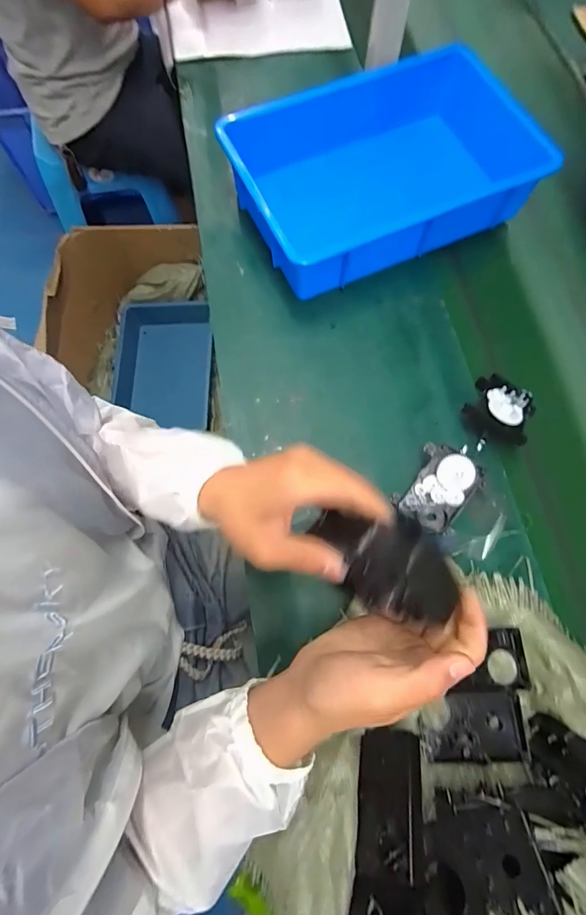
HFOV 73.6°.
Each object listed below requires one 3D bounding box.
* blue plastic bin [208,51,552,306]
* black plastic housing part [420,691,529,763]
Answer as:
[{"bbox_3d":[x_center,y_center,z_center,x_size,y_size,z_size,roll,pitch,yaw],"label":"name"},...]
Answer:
[{"bbox_3d":[0.121,-0.416,0.553,0.396,0.116,0.267,-24,75,-9],"label":"blue plastic bin"},{"bbox_3d":[0.180,0.269,0.389,0.104,0.015,0.057,-6,73,-4],"label":"black plastic housing part"}]

